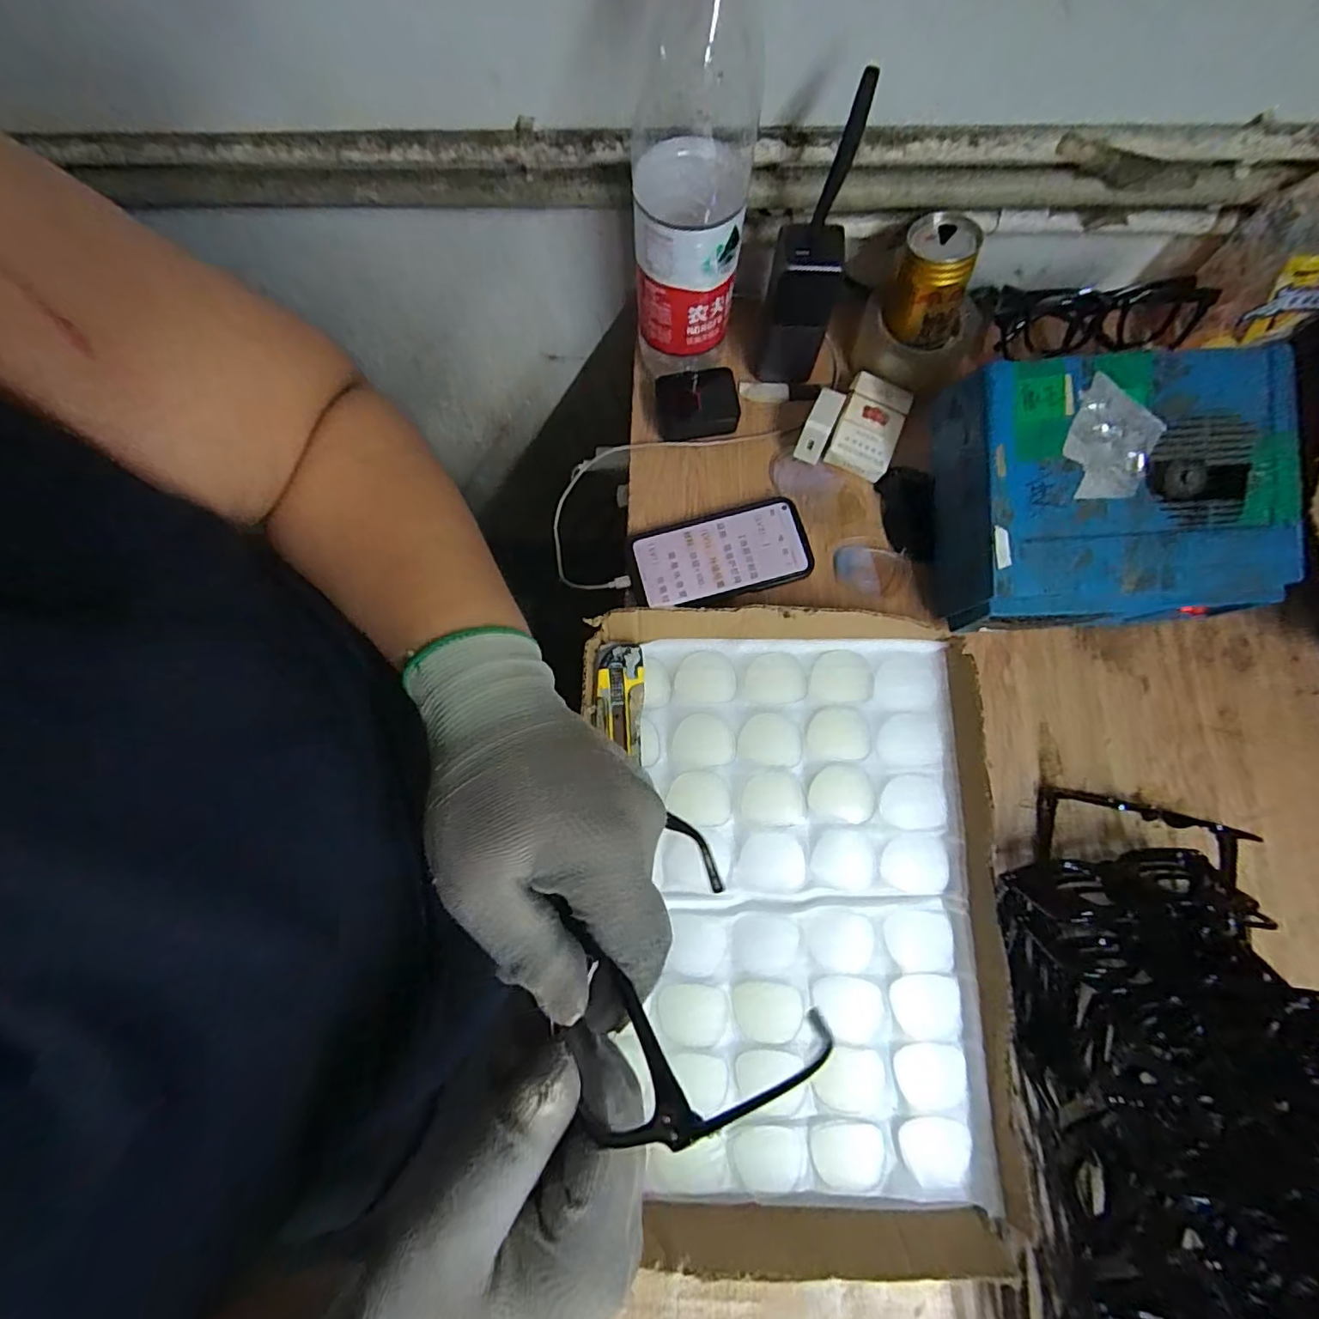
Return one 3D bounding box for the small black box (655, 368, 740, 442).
[{"bbox_3d":[0.036,-0.244,0.543,0.075,0.033,0.055,-9,77,-1],"label":"small black box"}]

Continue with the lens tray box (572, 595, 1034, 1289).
[{"bbox_3d":[0.094,0.186,0.438,0.318,0.049,0.446,0,77,0],"label":"lens tray box"}]

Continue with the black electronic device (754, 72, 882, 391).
[{"bbox_3d":[0.125,-0.324,0.472,0.059,0.196,0.064,12,78,3],"label":"black electronic device"}]

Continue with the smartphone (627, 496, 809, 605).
[{"bbox_3d":[0.056,-0.095,0.518,0.160,0.014,0.080,-15,78,-3],"label":"smartphone"}]

